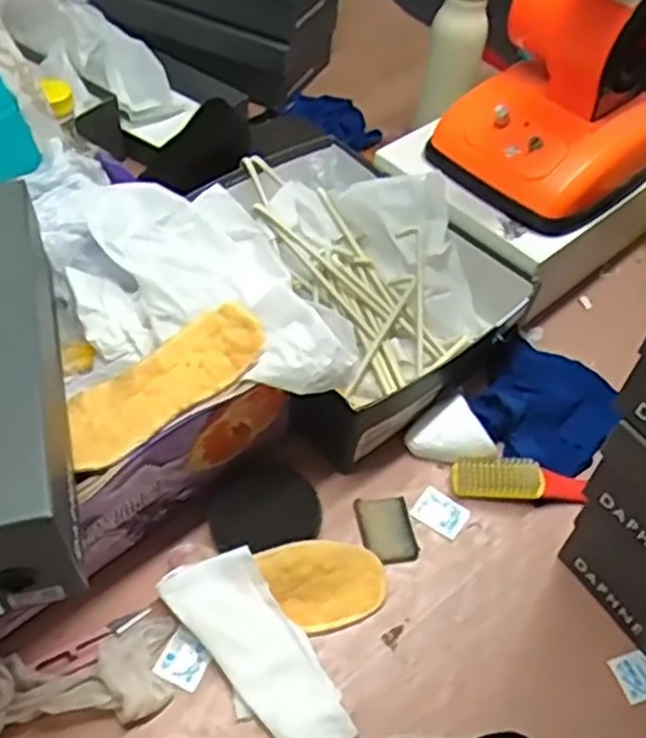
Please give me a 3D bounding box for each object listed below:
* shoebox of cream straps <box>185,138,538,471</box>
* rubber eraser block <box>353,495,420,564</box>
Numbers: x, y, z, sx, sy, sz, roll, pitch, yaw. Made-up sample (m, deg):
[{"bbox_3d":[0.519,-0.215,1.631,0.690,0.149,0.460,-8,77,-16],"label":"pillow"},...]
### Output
[{"bbox_3d":[0.017,-0.097,0.791,0.259,0.108,0.335,-28,59,-25],"label":"shoebox of cream straps"},{"bbox_3d":[0.057,0.136,0.680,0.046,0.012,0.063,-6,52,-10],"label":"rubber eraser block"}]

